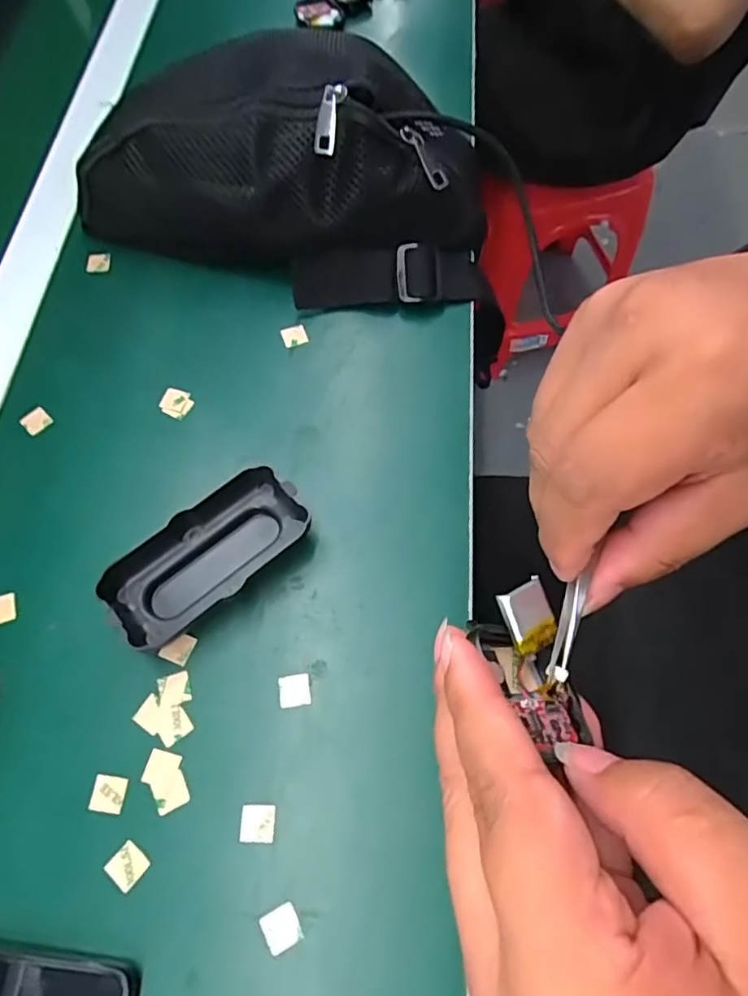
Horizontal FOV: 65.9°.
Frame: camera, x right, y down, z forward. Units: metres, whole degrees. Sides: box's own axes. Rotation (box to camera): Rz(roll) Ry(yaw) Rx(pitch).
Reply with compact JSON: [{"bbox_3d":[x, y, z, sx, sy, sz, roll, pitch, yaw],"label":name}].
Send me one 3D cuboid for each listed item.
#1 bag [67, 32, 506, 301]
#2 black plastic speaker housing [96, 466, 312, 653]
[{"bbox_3d":[-0.063,-0.216,0.383,0.275,0.095,0.162,-5,66,-1],"label":"bag"},{"bbox_3d":[-0.089,0.029,0.316,0.112,0.024,0.051,-37,70,-14],"label":"black plastic speaker housing"}]

